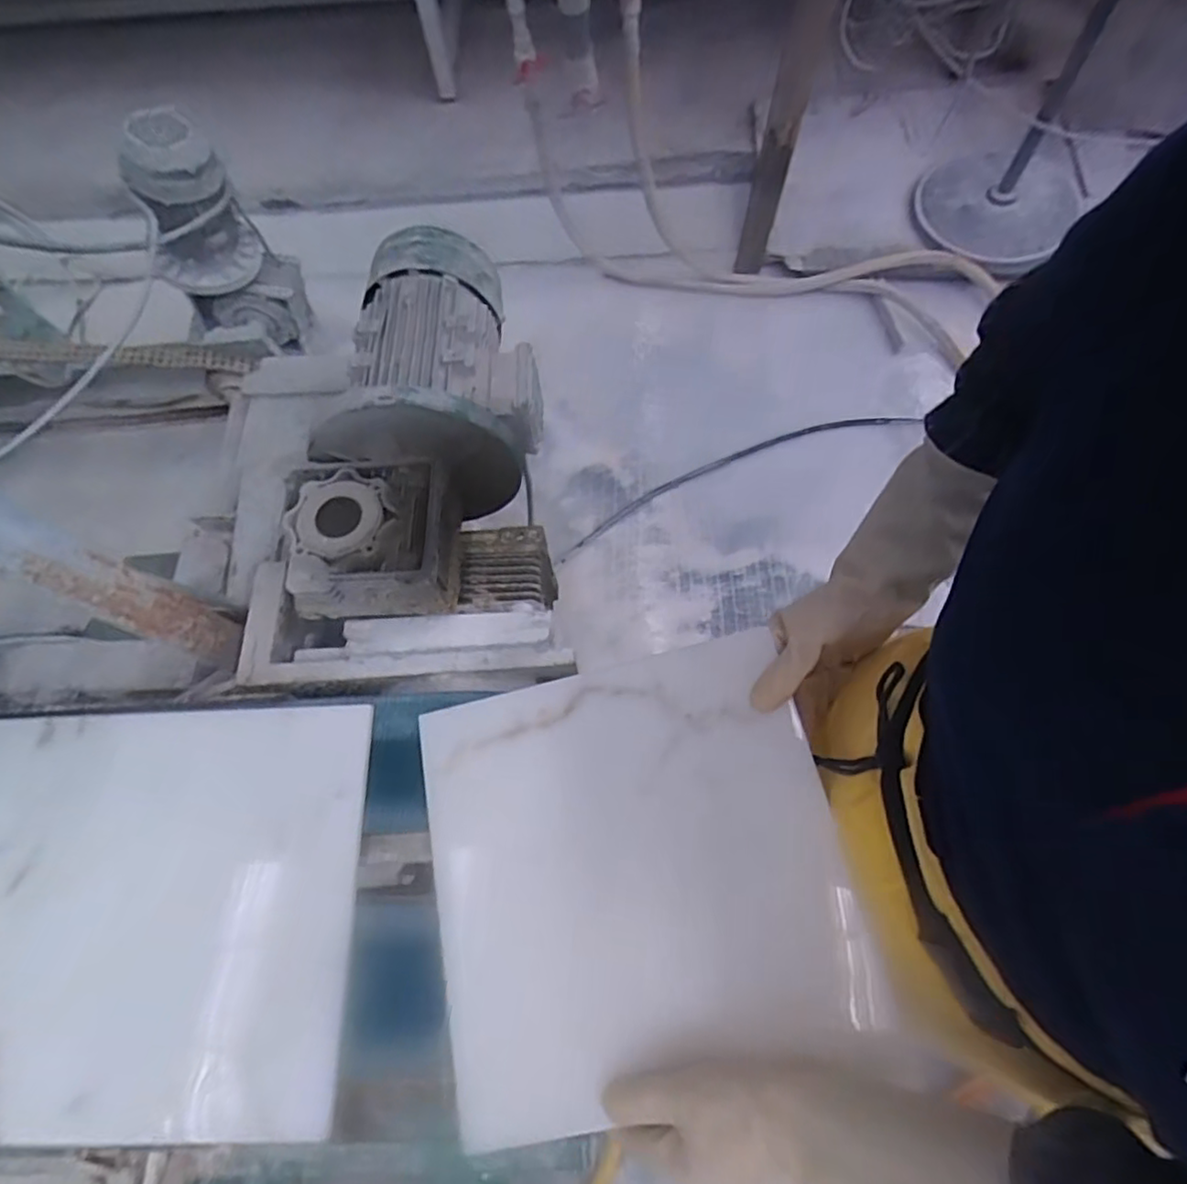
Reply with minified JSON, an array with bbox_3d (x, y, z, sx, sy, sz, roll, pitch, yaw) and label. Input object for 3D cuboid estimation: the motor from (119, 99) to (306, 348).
[{"bbox_3d":[-0.685,-0.624,1.174,0.156,0.415,0.207,18,71,10],"label":"motor"}]

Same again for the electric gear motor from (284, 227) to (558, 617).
[{"bbox_3d":[-0.160,-0.155,0.635,0.211,0.195,0.357,-1,69,3],"label":"electric gear motor"}]

